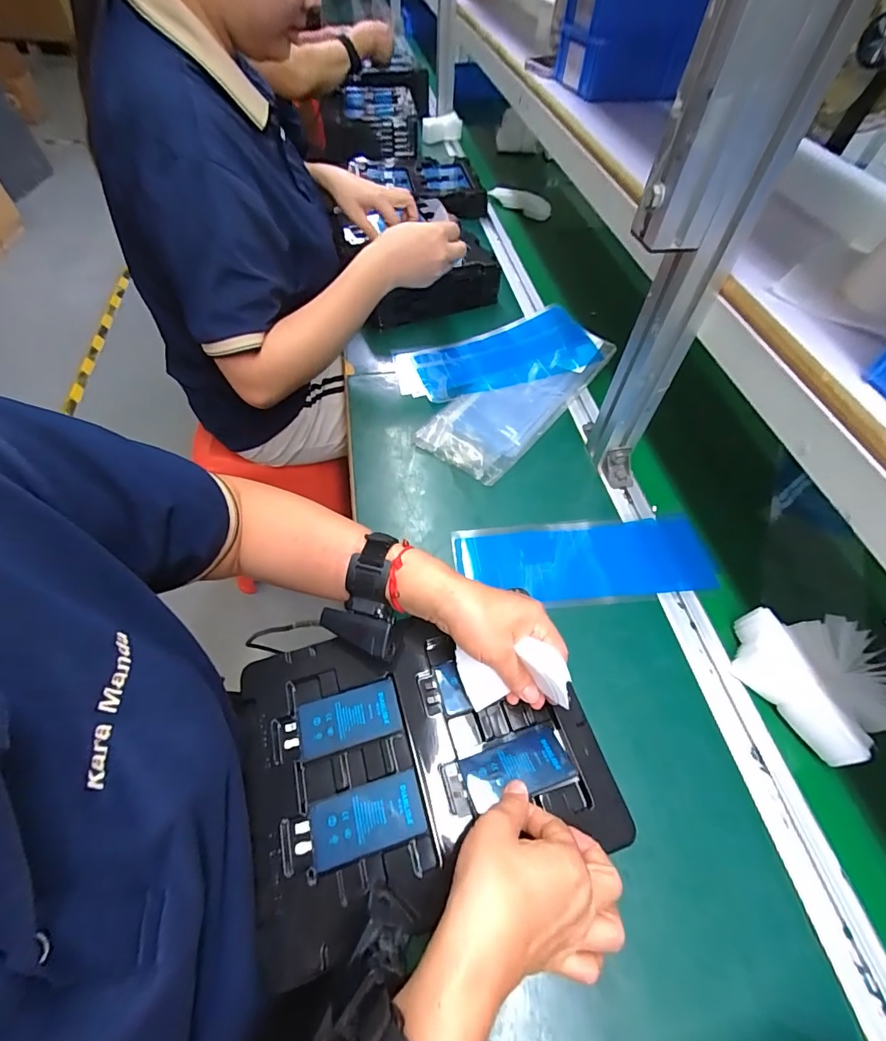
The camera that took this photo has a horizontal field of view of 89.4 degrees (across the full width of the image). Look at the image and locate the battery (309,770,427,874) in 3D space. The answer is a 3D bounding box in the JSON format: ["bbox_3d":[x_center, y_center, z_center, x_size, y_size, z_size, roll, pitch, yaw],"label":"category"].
[{"bbox_3d":[-0.058,0.226,0.339,0.084,0.004,0.043,-12,57,-11],"label":"battery"}]

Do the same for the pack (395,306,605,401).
[{"bbox_3d":[0.076,-0.238,0.653,0.279,0.042,0.139,-17,58,-11],"label":"pack"}]

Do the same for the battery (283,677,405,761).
[{"bbox_3d":[-0.084,0.170,0.379,0.092,0.006,0.042,-12,57,-12],"label":"battery"}]

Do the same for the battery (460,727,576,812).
[{"bbox_3d":[0.060,0.195,0.352,0.086,0.009,0.044,-12,33,-13],"label":"battery"}]

